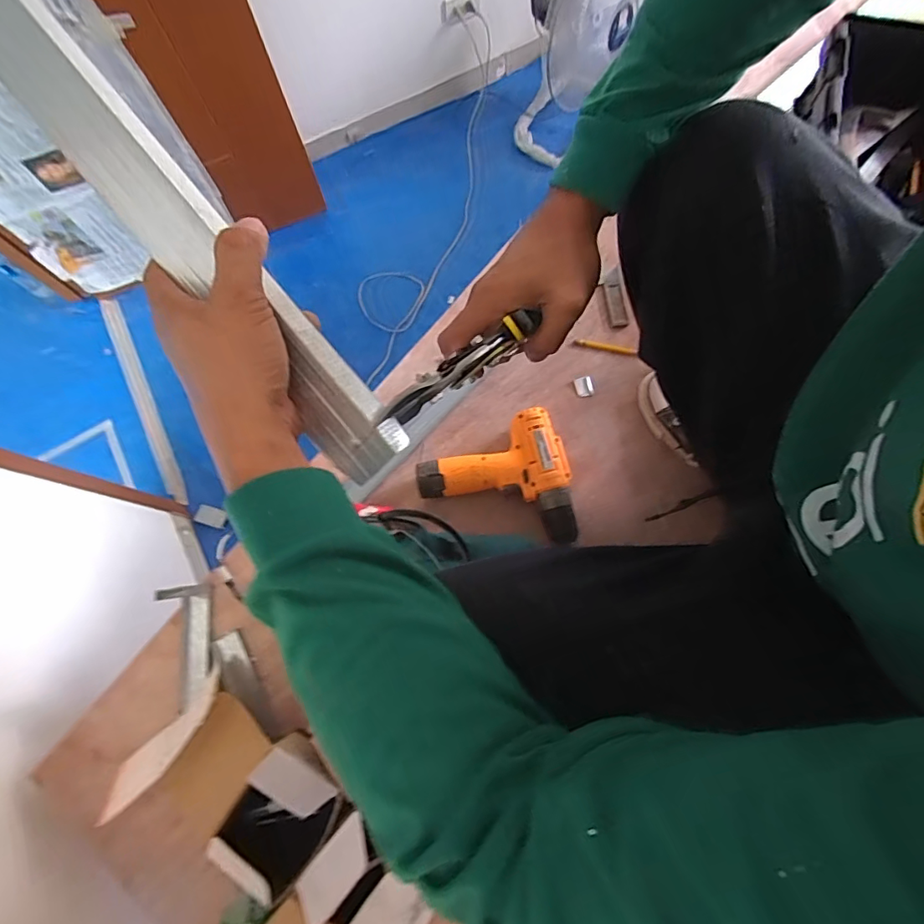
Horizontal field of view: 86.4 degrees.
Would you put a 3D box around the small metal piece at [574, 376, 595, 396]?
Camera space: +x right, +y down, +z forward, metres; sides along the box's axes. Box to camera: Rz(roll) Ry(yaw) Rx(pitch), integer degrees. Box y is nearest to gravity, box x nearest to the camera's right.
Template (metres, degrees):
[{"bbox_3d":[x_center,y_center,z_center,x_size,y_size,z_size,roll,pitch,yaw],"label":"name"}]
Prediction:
[{"bbox_3d":[0.184,-0.112,0.734,0.026,0.006,0.029,-16,75,-2],"label":"small metal piece"}]

